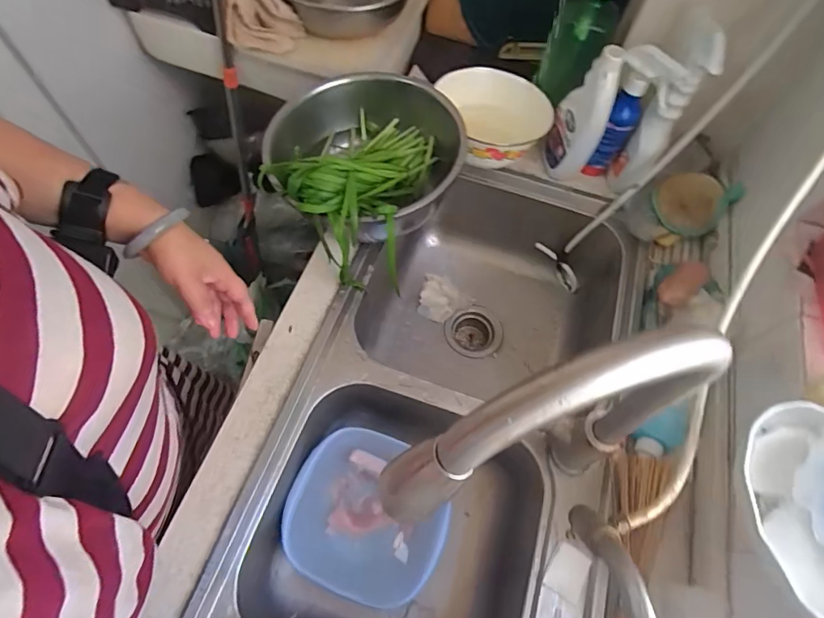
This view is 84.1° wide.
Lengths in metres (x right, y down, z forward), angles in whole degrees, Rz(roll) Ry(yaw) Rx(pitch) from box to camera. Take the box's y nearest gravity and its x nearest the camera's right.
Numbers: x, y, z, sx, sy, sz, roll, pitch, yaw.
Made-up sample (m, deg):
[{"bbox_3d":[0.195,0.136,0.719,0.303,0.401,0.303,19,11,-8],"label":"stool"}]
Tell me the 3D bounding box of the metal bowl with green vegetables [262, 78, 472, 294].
[{"bbox_3d":[-0.076,-0.239,0.699,0.295,0.139,0.322,1,64,-3],"label":"metal bowl with green vegetables"}]

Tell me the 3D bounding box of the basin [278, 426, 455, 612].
[{"bbox_3d":[-0.061,0.288,0.646,0.210,0.073,0.198,16,64,4],"label":"basin"}]

